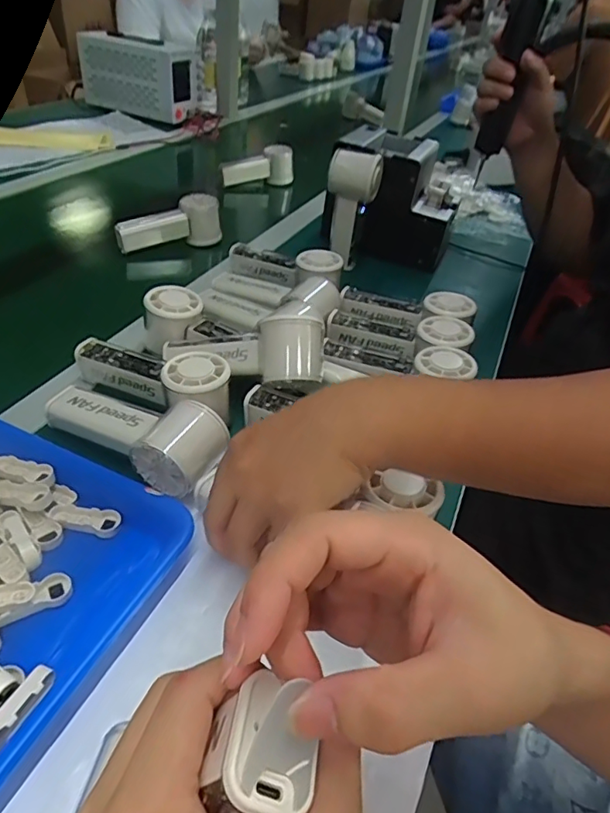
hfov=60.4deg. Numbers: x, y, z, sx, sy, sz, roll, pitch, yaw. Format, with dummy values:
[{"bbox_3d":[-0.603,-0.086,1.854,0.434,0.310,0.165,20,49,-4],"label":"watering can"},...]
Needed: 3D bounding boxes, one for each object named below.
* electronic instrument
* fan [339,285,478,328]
[{"bbox_3d":[-0.386,-0.813,1.294,0.260,0.160,0.192,25,43,21],"label":"electronic instrument"},{"bbox_3d":[0.117,-0.114,0.601,0.153,0.037,0.057,8,38,24],"label":"fan"}]

